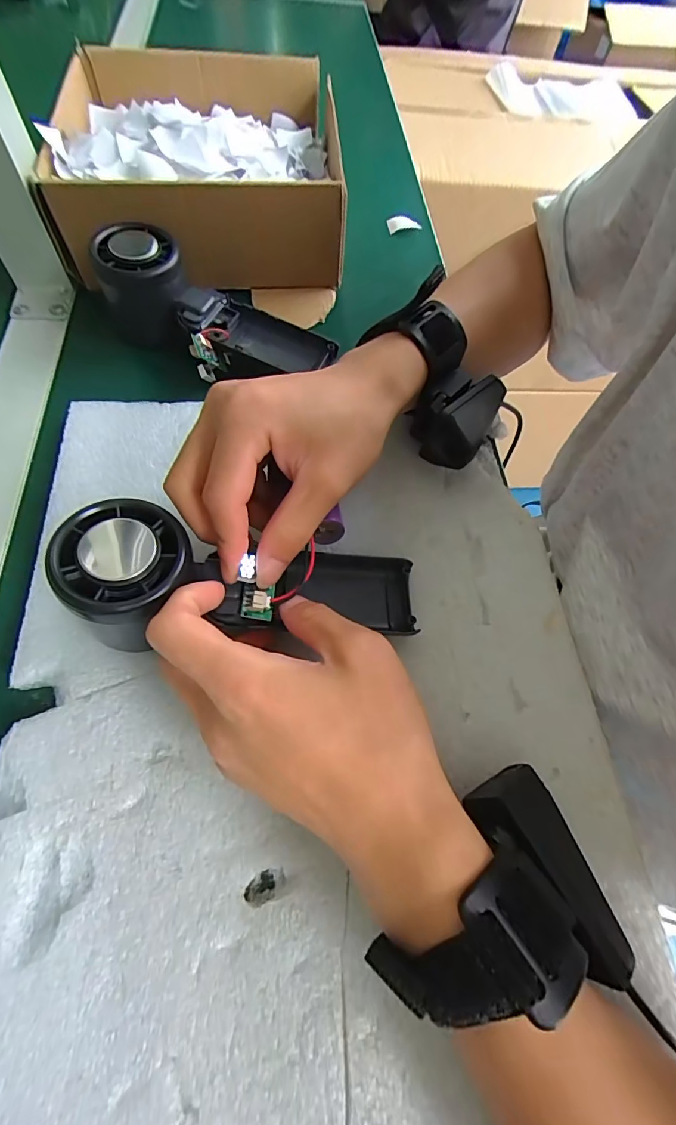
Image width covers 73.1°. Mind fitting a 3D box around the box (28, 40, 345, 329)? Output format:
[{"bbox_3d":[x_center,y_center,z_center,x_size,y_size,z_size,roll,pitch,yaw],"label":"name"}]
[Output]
[{"bbox_3d":[-0.105,-0.330,0.376,0.204,0.076,0.290,-1,64,-4],"label":"box"}]

